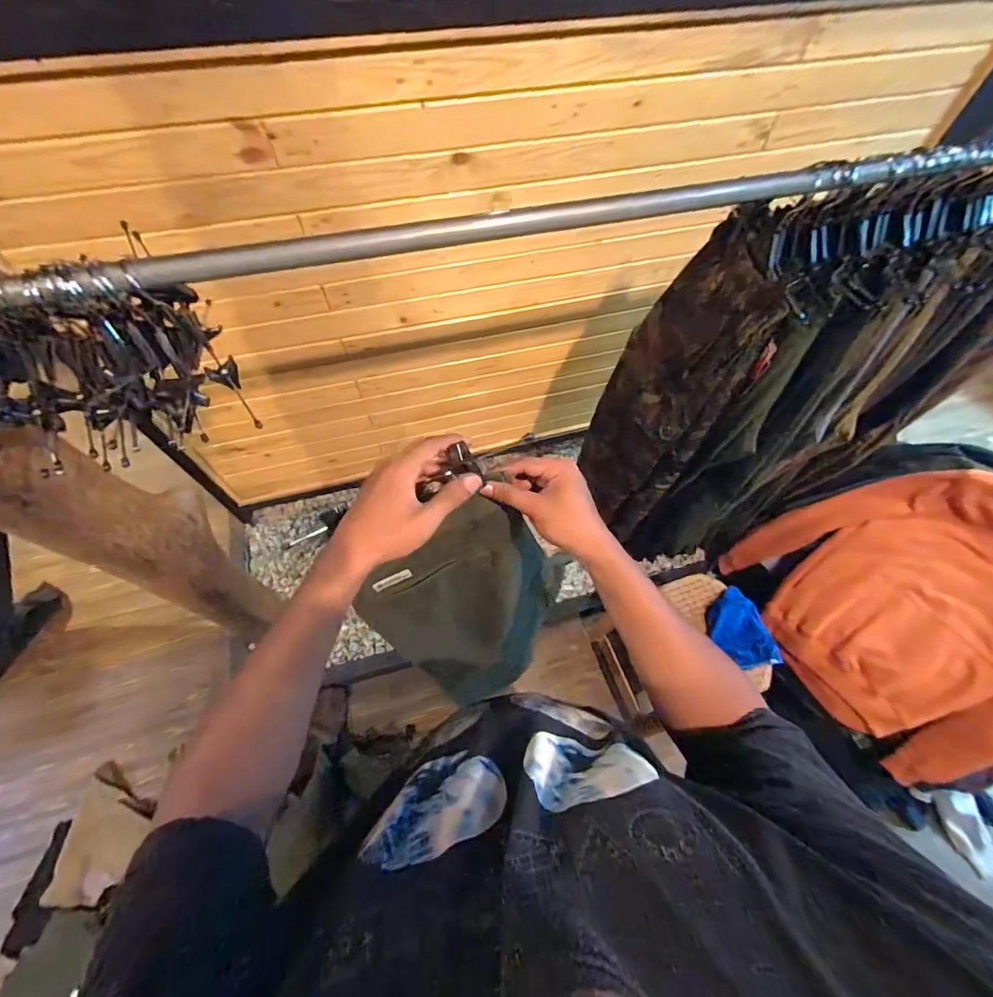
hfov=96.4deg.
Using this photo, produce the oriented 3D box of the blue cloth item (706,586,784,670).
[{"bbox_3d":[0.605,0.324,1.098,0.110,0.043,0.192,-21,64,-13],"label":"blue cloth item"}]

